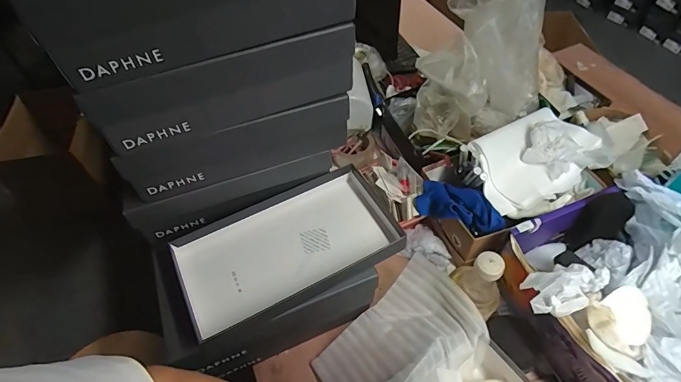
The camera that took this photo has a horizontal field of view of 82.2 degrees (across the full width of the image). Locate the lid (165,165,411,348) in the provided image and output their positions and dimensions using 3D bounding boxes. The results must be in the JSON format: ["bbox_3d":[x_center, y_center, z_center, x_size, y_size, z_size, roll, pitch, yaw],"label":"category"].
[{"bbox_3d":[-0.071,0.079,0.566,0.312,0.042,0.164,-25,55,-15],"label":"lid"}]

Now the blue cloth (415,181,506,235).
[{"bbox_3d":[0.223,0.030,0.724,0.159,0.053,0.076,27,58,23],"label":"blue cloth"}]

